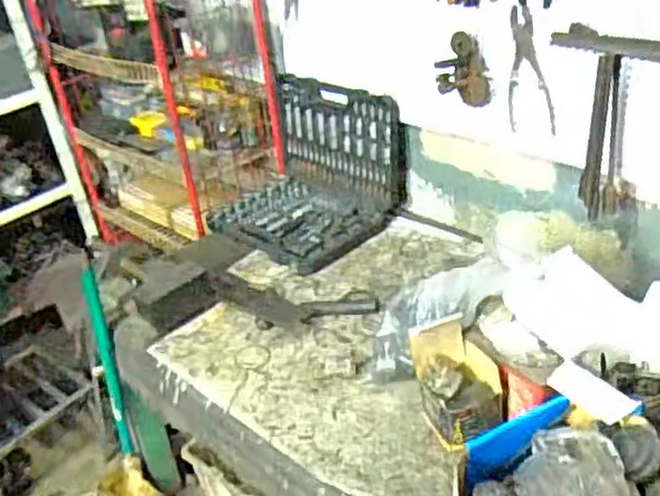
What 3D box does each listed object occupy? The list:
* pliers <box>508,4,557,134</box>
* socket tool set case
[{"bbox_3d":[0.361,-0.322,1.292,0.090,0.243,0.008,14,44,40],"label":"pliers"},{"bbox_3d":[-0.077,-0.191,1.668,0.390,0.285,0.342,19,41,35],"label":"socket tool set case"}]

